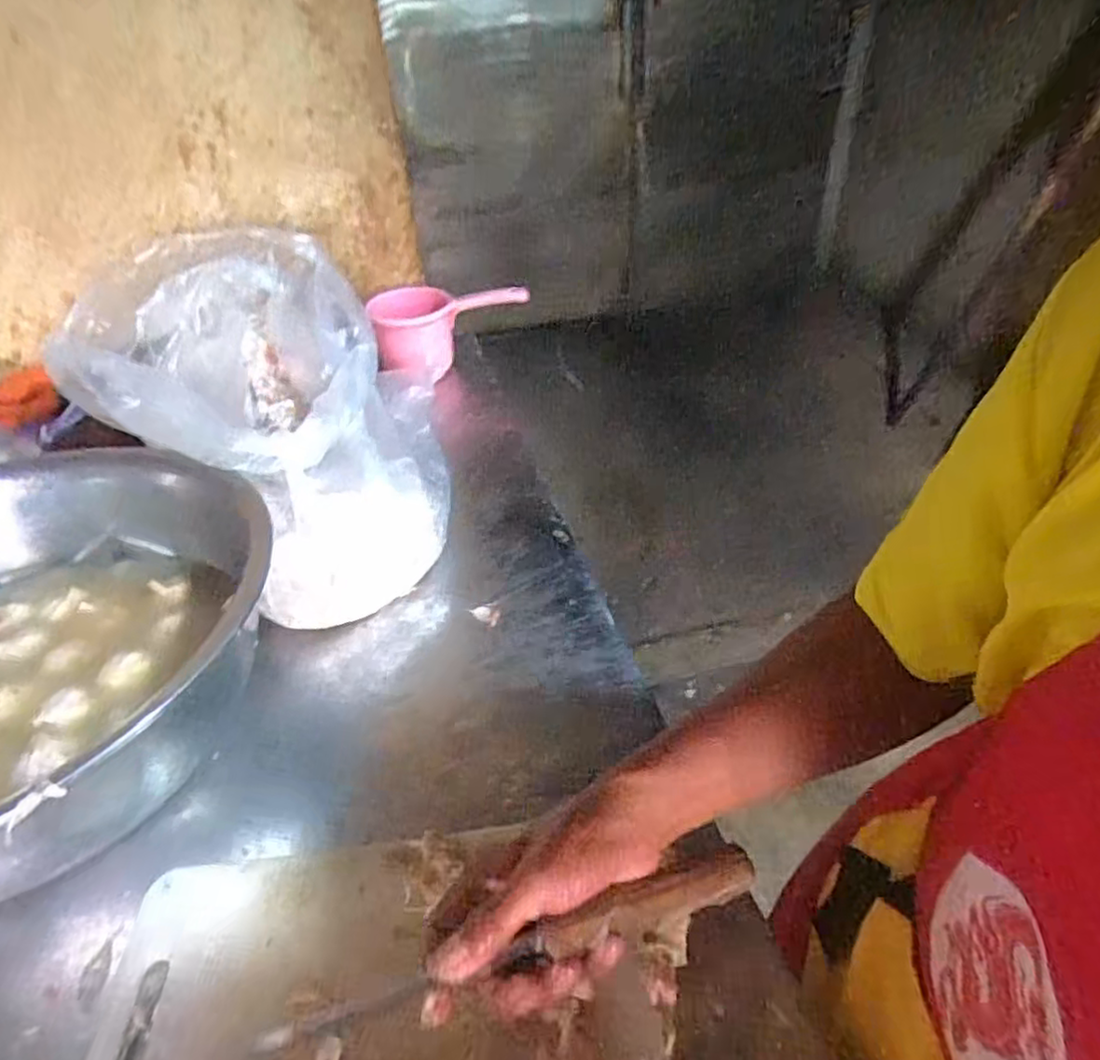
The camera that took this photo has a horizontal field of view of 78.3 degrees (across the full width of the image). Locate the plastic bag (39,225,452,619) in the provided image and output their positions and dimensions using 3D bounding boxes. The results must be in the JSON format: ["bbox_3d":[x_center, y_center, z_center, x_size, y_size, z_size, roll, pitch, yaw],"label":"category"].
[{"bbox_3d":[-0.310,-0.133,0.776,0.336,0.300,0.444,-6,38,-4],"label":"plastic bag"}]

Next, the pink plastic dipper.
[{"bbox_3d":[-0.162,-0.335,1.111,0.252,0.100,0.115,-10,38,-9],"label":"pink plastic dipper"}]

